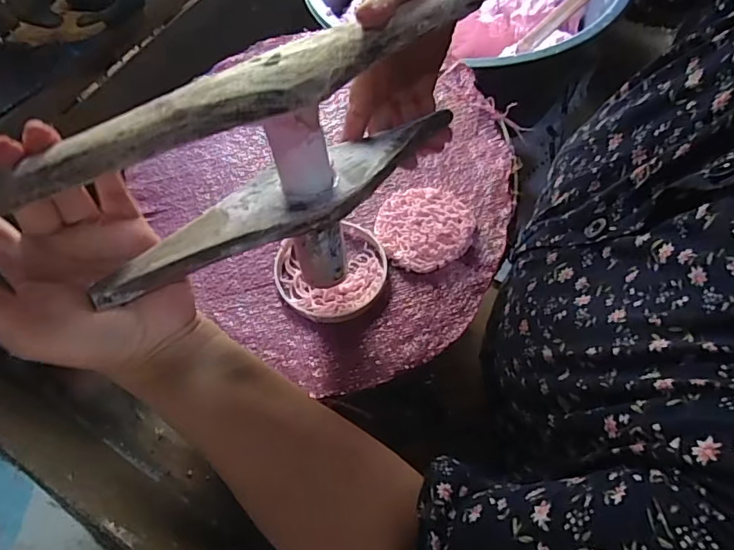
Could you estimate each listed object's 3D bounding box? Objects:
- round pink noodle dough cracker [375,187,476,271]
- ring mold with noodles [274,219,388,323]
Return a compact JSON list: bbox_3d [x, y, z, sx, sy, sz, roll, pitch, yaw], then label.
[{"bbox_3d":[0.047,-0.041,0.411,0.077,0.008,0.076,-1,60,2],"label":"round pink noodle dough cracker"},{"bbox_3d":[-0.027,-0.003,0.402,0.085,0.012,0.086,-1,60,2],"label":"ring mold with noodles"}]

